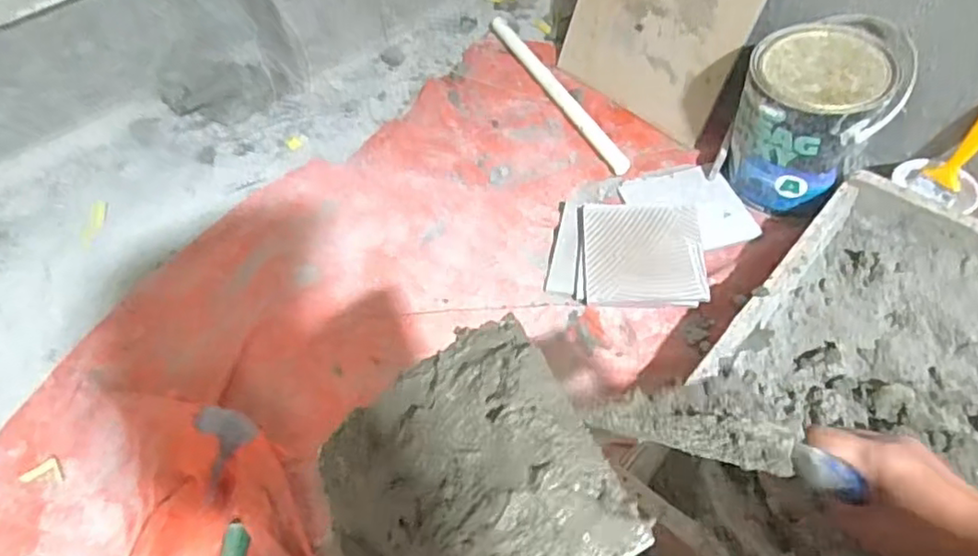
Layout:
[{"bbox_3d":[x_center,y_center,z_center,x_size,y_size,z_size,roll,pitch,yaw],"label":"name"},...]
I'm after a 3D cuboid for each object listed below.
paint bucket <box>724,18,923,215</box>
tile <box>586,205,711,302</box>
[{"bbox_3d":[0.411,-0.205,0.818,0.166,0.176,0.174,32,62,25],"label":"paint bucket"},{"bbox_3d":[0.196,-0.035,0.810,0.145,0.009,0.152,-3,55,12],"label":"tile"}]

